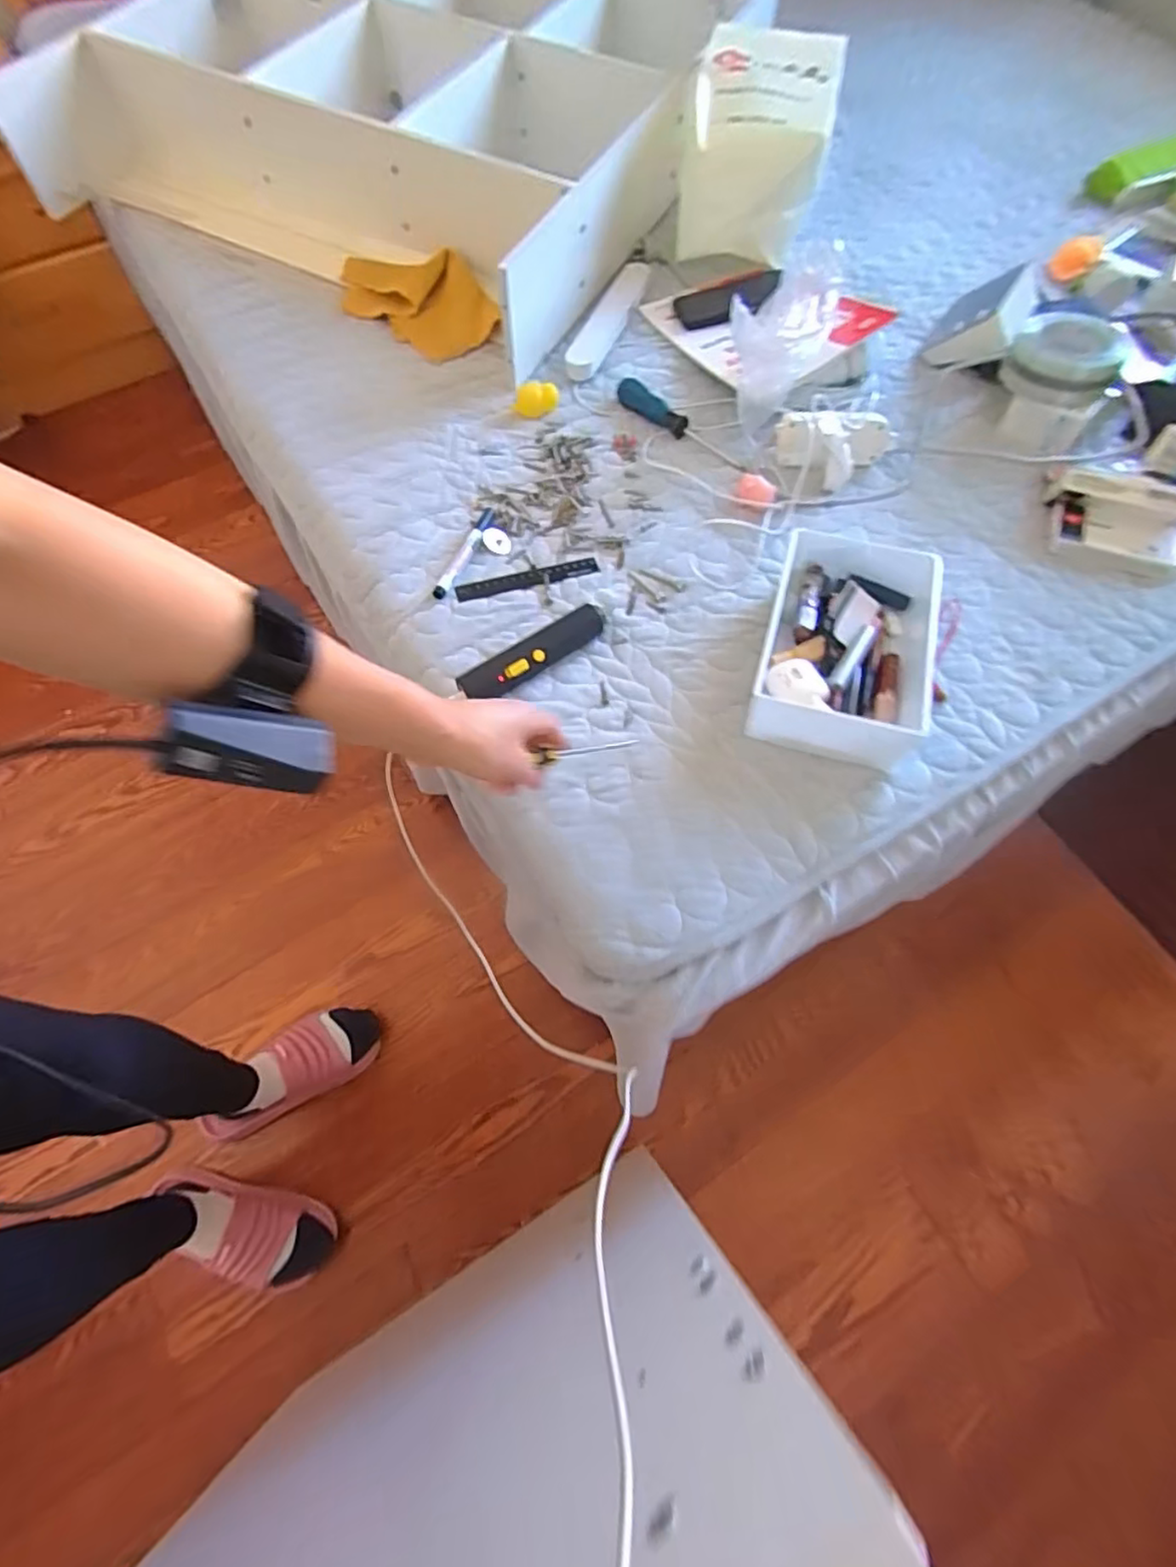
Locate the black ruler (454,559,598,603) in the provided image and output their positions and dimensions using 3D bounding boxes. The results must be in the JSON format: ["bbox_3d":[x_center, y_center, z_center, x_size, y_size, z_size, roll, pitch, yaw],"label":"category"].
[{"bbox_3d":[-0.064,-0.220,0.702,0.155,0.005,0.022,-15,72,-9],"label":"black ruler"}]

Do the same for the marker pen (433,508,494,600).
[{"bbox_3d":[-0.134,-0.256,0.713,0.017,0.016,0.142,18,67,7],"label":"marker pen"}]

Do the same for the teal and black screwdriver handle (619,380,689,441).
[{"bbox_3d":[0.083,-0.475,0.819,0.102,0.025,0.029,33,70,13],"label":"teal and black screwdriver handle"}]

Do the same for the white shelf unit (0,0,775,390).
[{"bbox_3d":[-0.277,-1.060,0.998,0.871,0.169,0.778,26,68,10],"label":"white shelf unit"}]

